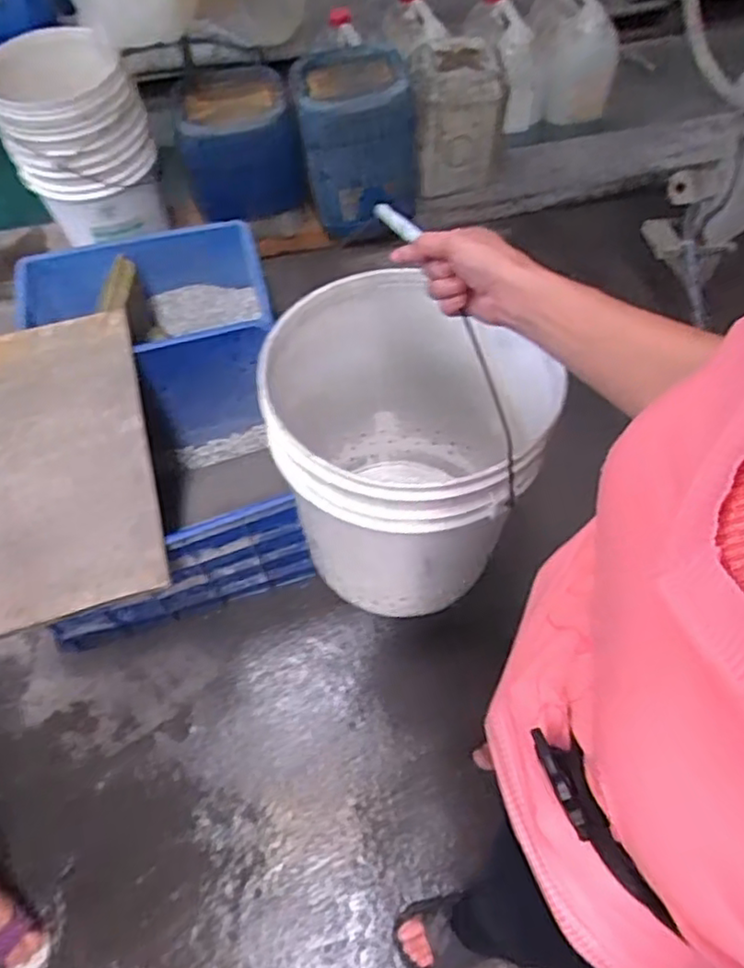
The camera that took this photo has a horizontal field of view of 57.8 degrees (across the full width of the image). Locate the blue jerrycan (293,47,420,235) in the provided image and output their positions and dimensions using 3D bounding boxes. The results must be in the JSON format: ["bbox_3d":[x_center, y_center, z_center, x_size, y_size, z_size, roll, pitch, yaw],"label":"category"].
[{"bbox_3d":[-0.038,-0.862,1.724,0.280,0.412,0.205,-12,60,-4],"label":"blue jerrycan"}]

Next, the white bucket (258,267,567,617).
[{"bbox_3d":[0.024,-0.035,0.856,0.274,0.354,0.319,-4,60,-3],"label":"white bucket"}]

